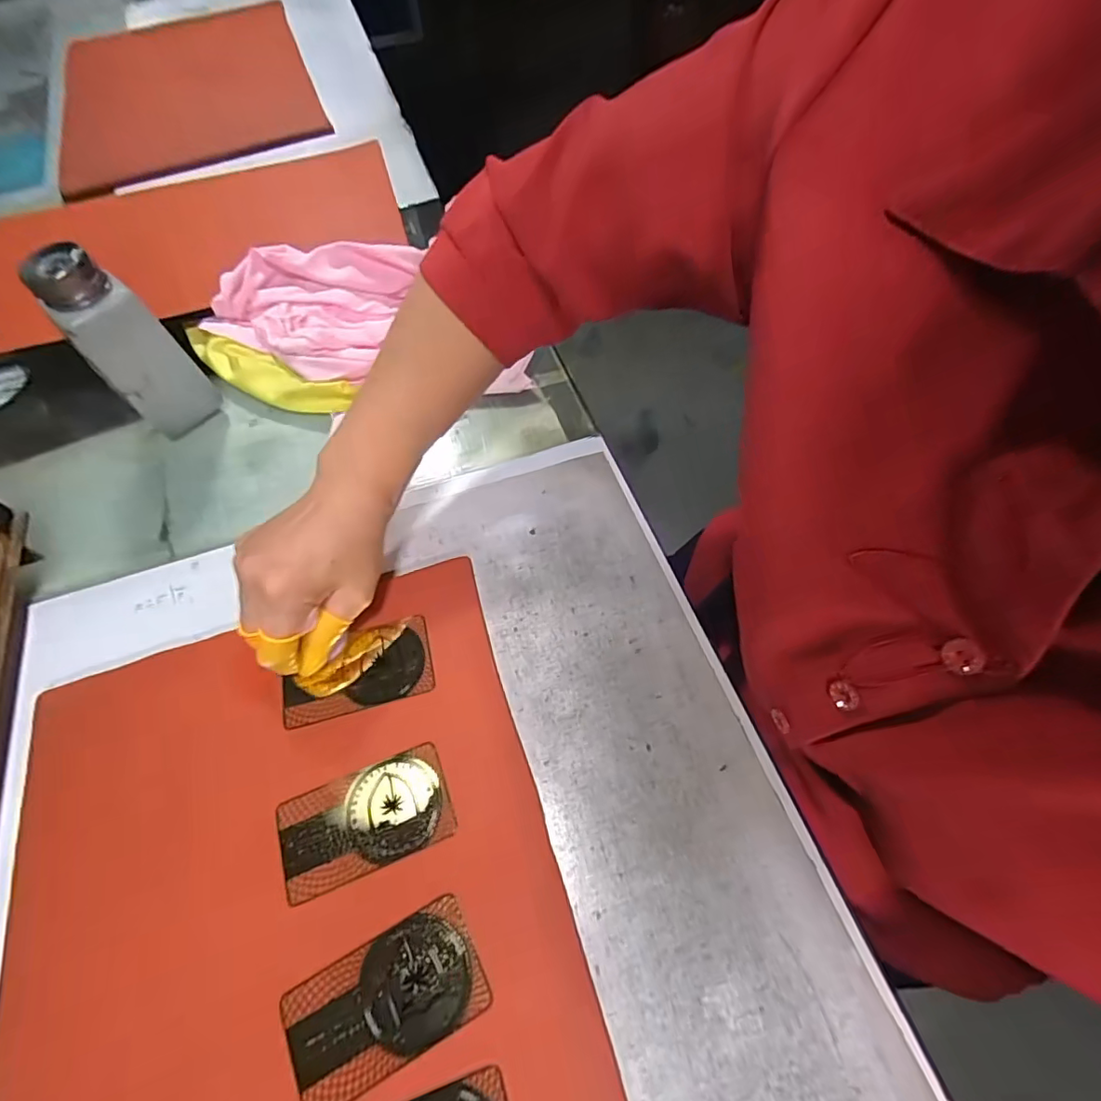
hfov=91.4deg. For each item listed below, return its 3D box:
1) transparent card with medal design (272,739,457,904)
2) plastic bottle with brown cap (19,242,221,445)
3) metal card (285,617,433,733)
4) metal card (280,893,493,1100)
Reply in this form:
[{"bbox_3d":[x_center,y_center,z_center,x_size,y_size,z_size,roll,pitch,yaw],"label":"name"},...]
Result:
[{"bbox_3d":[-0.095,0.137,0.275,0.086,0.004,0.048,-20,62,-8],"label":"transparent card with medal design"},{"bbox_3d":[-0.293,-0.145,0.373,0.053,0.112,0.043,-41,67,-18],"label":"plastic bottle with brown cap"},{"bbox_3d":[-0.113,0.070,0.316,0.084,0.006,0.048,-14,59,-5],"label":"metal card"},{"bbox_3d":[-0.074,0.200,0.239,0.085,0.004,0.048,-26,63,-11],"label":"metal card"}]

